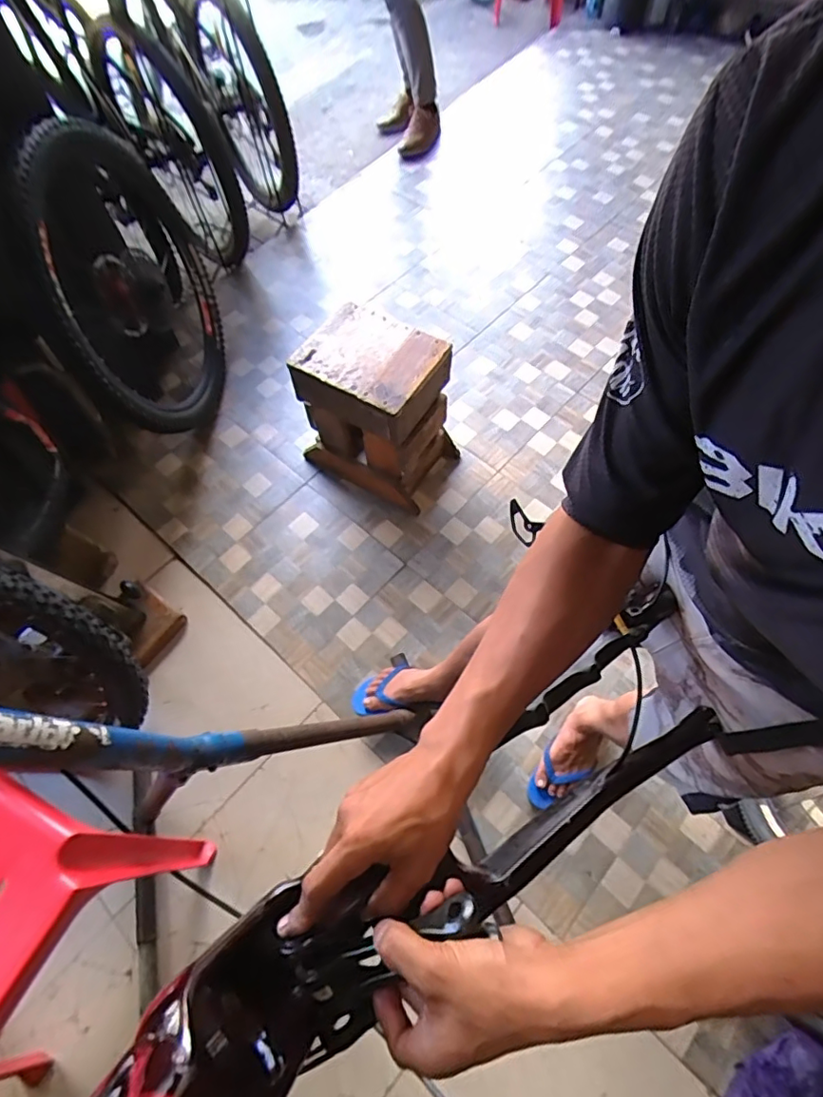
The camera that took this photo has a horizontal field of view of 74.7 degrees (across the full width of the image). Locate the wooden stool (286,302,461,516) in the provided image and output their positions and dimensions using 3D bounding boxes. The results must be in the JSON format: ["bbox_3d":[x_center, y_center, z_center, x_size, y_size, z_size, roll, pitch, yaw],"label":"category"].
[{"bbox_3d":[-0.088,-0.362,1.453,0.339,0.412,0.290,36,70,19],"label":"wooden stool"}]

